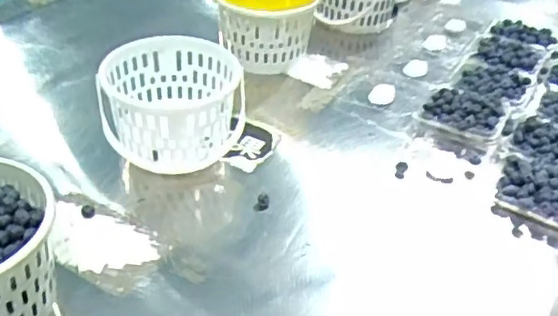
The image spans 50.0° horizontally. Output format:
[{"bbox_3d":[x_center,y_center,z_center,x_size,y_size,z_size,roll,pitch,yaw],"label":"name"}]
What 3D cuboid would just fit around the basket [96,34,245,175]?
[{"bbox_3d":[-0.145,-0.071,0.843,0.190,0.123,0.175,-3,39,-8],"label":"basket"}]

